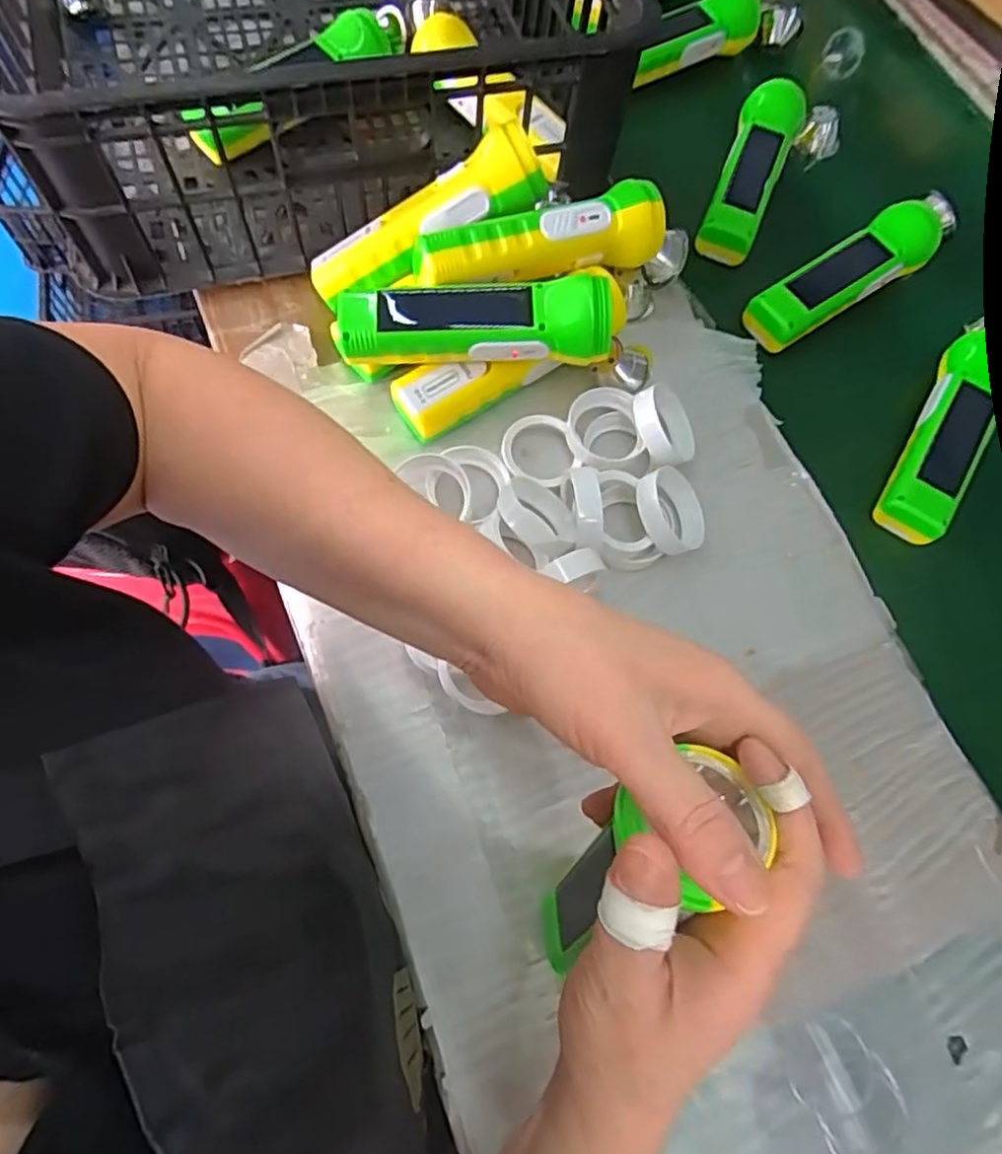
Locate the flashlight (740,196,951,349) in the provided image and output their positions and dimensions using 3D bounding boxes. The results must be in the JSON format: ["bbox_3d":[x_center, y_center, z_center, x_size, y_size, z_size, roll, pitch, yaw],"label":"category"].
[{"bbox_3d":[0.259,-0.224,0.477,0.173,0.038,0.042,-32,75,-10],"label":"flashlight"}]

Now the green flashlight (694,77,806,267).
[{"bbox_3d":[0.189,-0.309,0.504,0.043,0.050,0.132,24,68,4],"label":"green flashlight"}]

